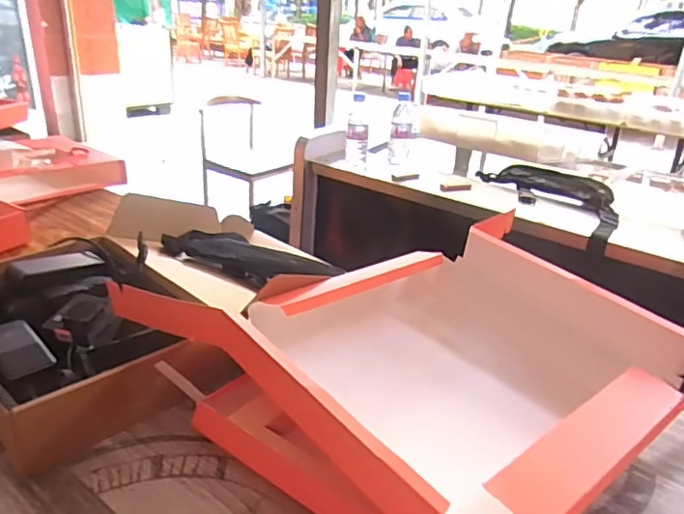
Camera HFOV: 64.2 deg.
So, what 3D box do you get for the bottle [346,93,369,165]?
[{"bbox_3d":[0.039,-0.311,1.354,0.053,0.174,0.047,3,26,-1],"label":"bottle"}]

